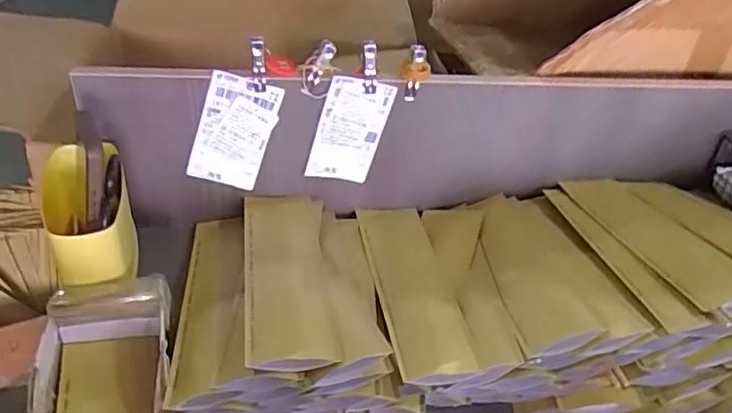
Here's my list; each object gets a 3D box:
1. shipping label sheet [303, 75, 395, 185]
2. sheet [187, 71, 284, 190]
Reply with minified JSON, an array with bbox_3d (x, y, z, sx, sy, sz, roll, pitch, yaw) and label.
[{"bbox_3d":[-0.019,-0.083,0.645,0.074,0.130,0.008,8,36,-18],"label":"shipping label sheet"},{"bbox_3d":[-0.145,-0.080,0.622,0.077,0.130,0.009,15,32,-18],"label":"sheet"}]

